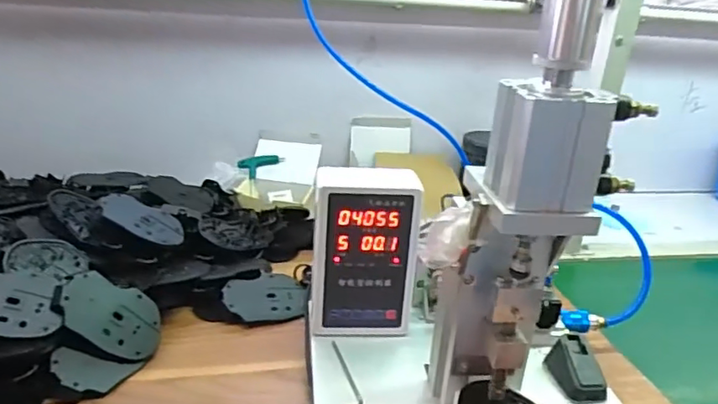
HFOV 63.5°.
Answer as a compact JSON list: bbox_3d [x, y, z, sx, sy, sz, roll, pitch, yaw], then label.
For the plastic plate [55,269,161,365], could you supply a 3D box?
[{"bbox_3d":[-0.259,0.122,0.610,0.108,0.012,0.076,34,43,-22],"label":"plastic plate"}]

